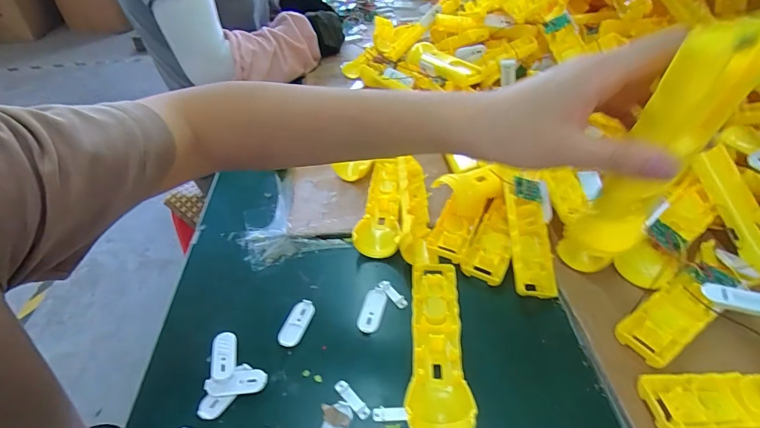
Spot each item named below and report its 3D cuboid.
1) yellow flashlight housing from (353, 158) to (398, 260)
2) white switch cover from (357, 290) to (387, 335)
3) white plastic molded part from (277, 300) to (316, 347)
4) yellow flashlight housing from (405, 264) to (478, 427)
[{"bbox_3d":[0.005,-0.012,0.492,0.047,0.025,0.148,4,44,9],"label":"yellow flashlight housing"},{"bbox_3d":[-0.007,0.095,0.398,0.022,0.004,0.048,10,45,15],"label":"white switch cover"},{"bbox_3d":[-0.081,0.107,0.393,0.021,0.004,0.051,11,45,17],"label":"white plastic molded part"},{"bbox_3d":[0.049,0.111,0.361,0.052,0.022,0.161,-2,43,2],"label":"yellow flashlight housing"}]

